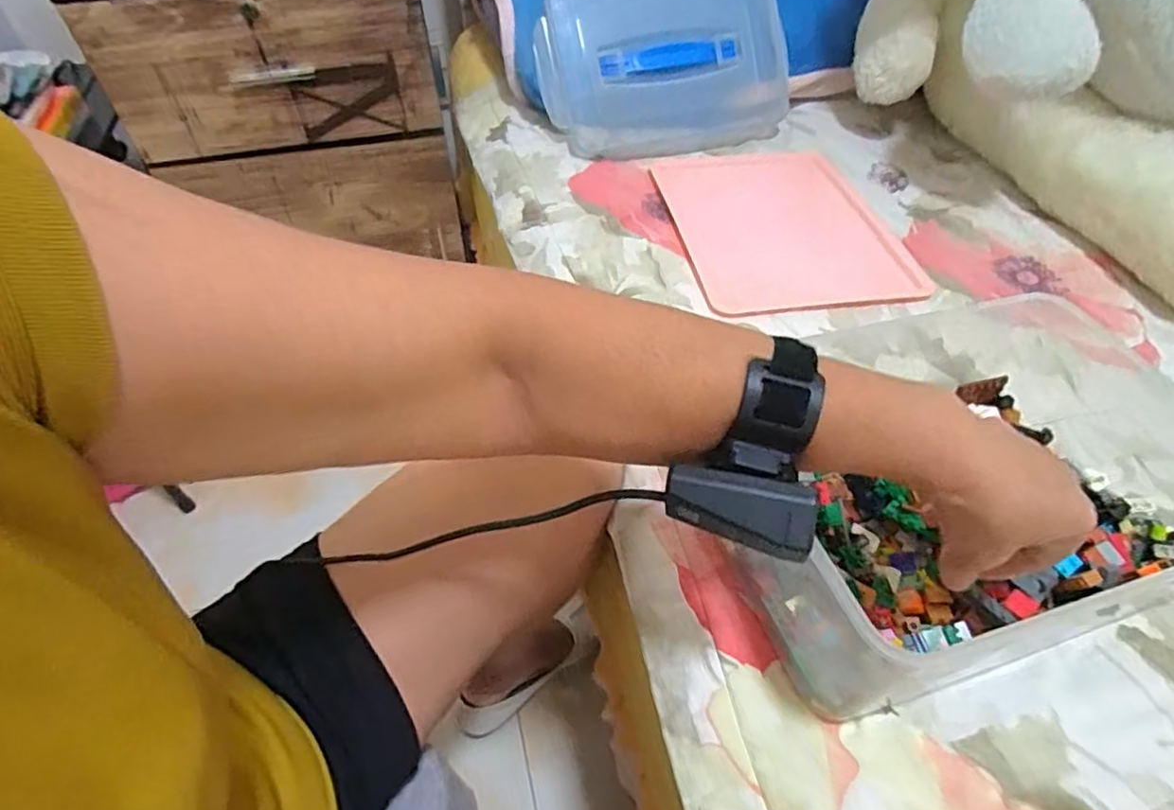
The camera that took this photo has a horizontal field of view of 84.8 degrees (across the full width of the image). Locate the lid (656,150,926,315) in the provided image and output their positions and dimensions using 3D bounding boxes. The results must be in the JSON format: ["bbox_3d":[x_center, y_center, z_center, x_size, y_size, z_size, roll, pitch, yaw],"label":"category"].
[{"bbox_3d":[0.225,-0.209,0.742,0.236,0.012,0.308,-9,50,-6],"label":"lid"}]

